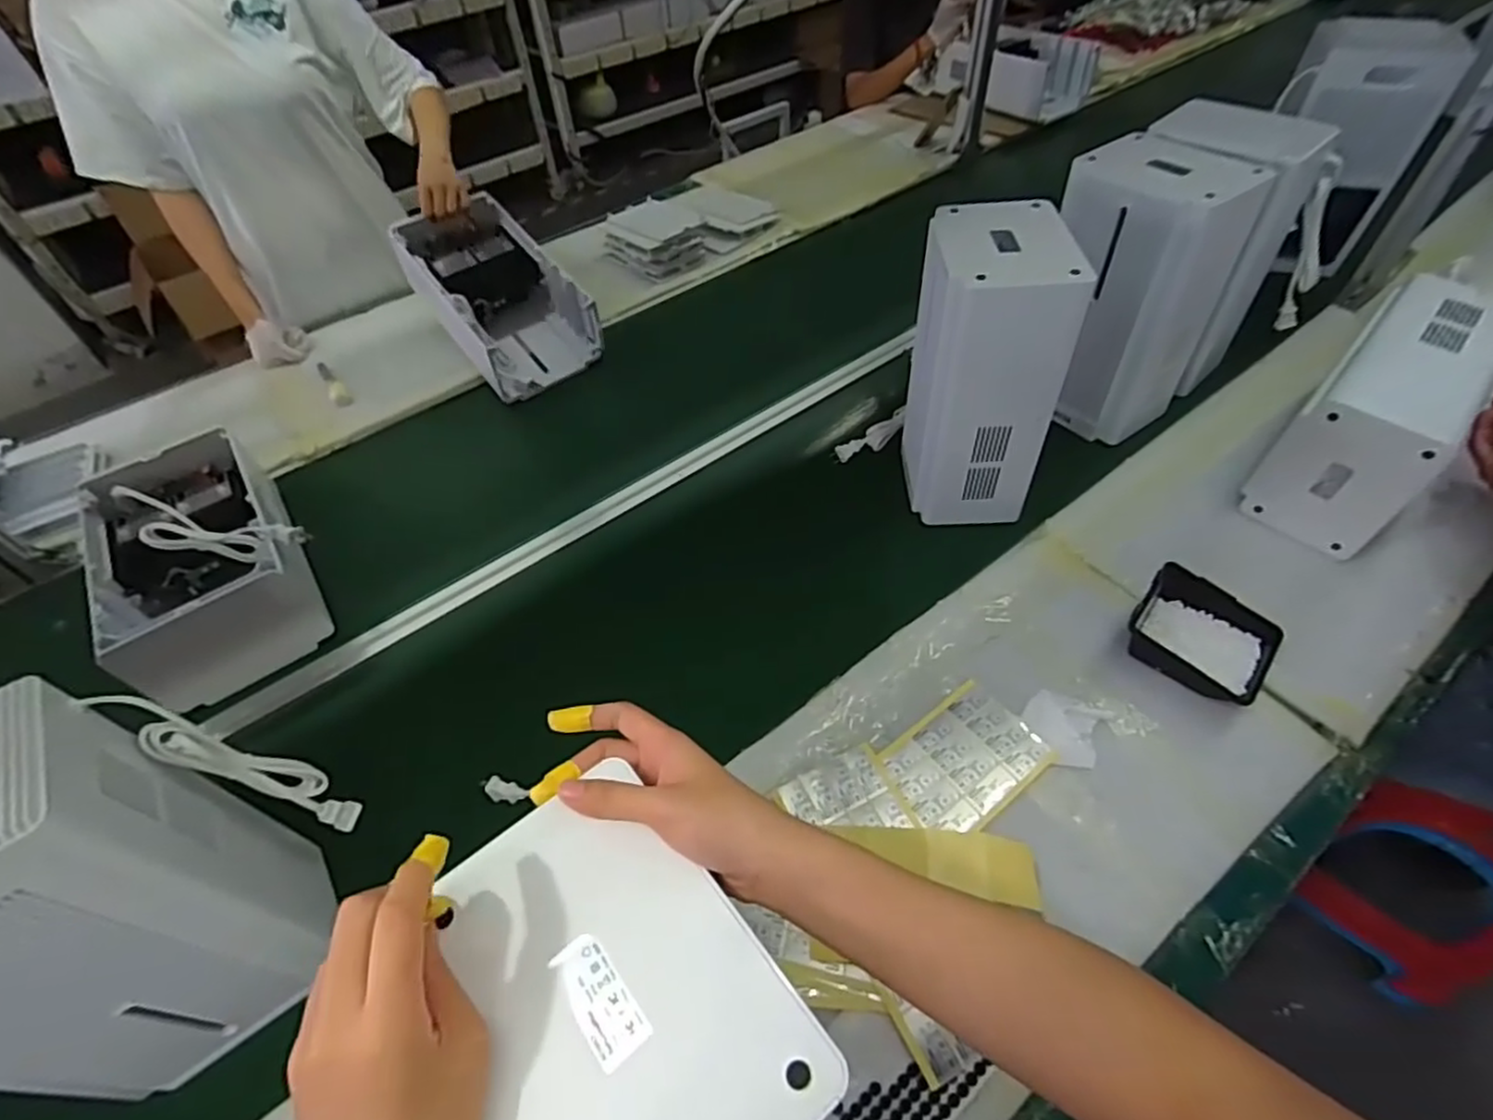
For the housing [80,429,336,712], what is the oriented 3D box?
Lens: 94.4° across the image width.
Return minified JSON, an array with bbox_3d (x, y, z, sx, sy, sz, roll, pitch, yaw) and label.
[{"bbox_3d":[-0.704,-0.001,0.913,0.216,0.139,0.354,-34,56,-20],"label":"housing"}]

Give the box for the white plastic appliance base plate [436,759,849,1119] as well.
[{"bbox_3d":[-0.065,0.203,0.320,0.136,0.008,0.188,-34,57,-20],"label":"white plastic appliance base plate"}]

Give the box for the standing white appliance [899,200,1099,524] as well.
[{"bbox_3d":[0.291,-0.232,0.877,0.141,0.345,0.195,-2,52,4],"label":"standing white appliance"}]

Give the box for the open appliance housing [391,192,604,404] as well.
[{"bbox_3d":[-0.439,-0.463,1.233,0.223,0.204,0.341,-29,55,-17],"label":"open appliance housing"}]

